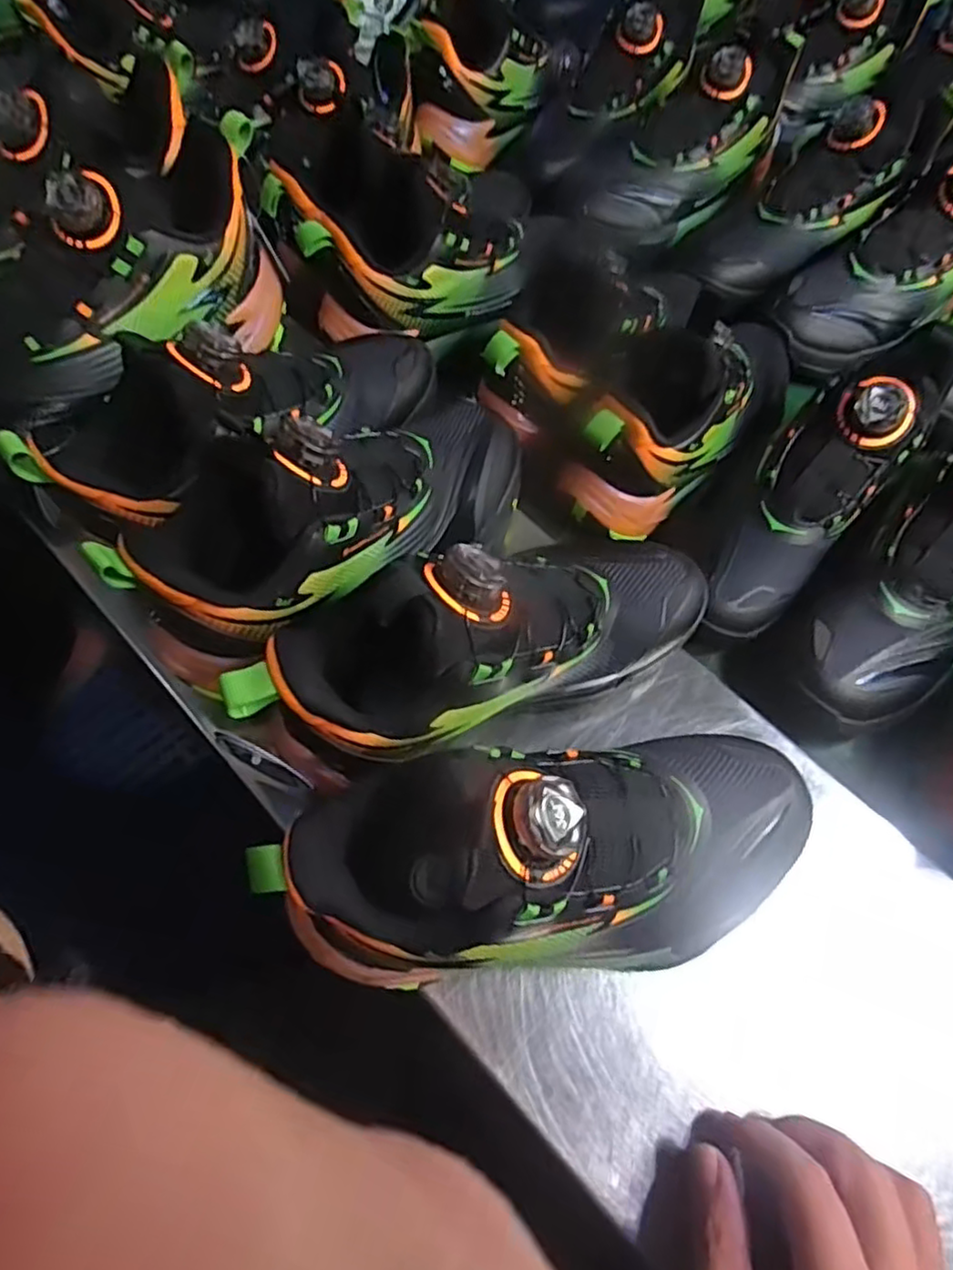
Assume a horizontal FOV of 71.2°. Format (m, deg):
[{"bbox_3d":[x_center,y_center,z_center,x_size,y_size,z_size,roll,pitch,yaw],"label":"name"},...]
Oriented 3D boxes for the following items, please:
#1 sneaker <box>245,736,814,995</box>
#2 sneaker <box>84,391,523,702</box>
[{"bbox_3d":[0.040,0.089,0.273,0.233,0.107,0.087,-6,63,-6],"label":"sneaker"},{"bbox_3d":[-0.068,-0.069,0.345,0.240,0.109,0.098,-32,68,-32],"label":"sneaker"}]

